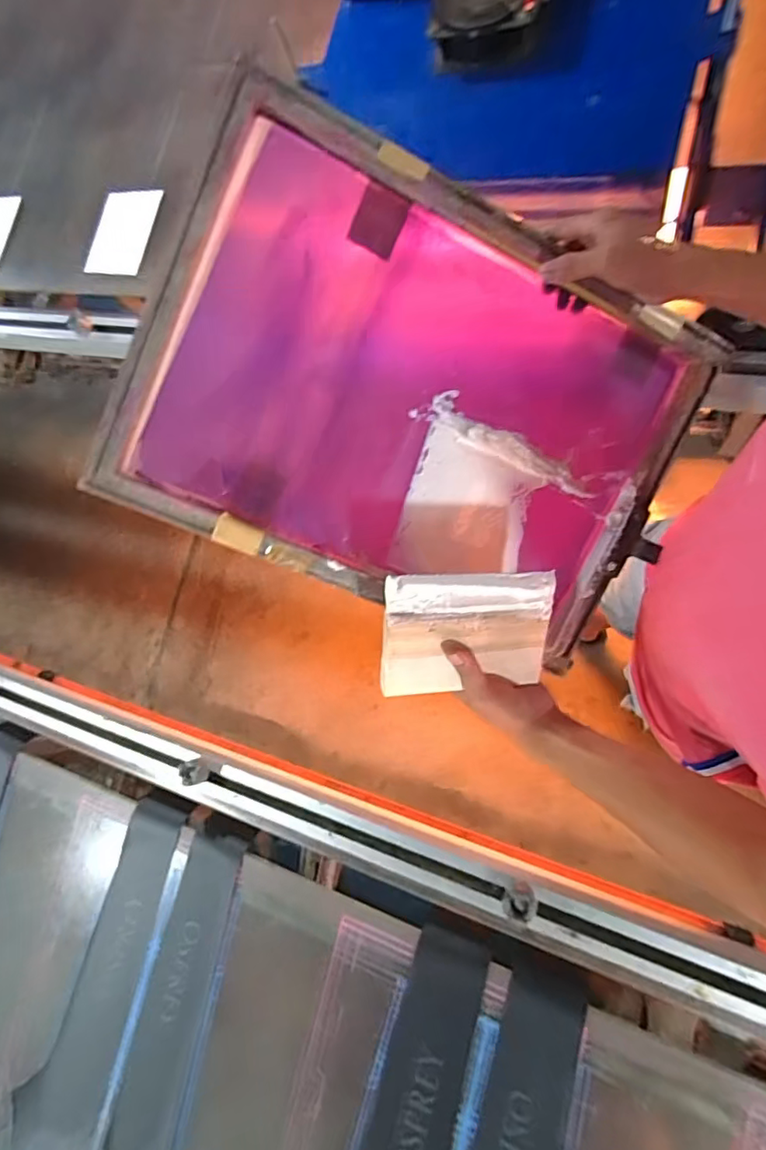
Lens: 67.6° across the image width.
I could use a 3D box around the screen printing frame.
[{"bbox_3d":[0.034,-0.168,0.586,0.526,0.059,0.383,21,100,-13],"label":"screen printing frame"}]

